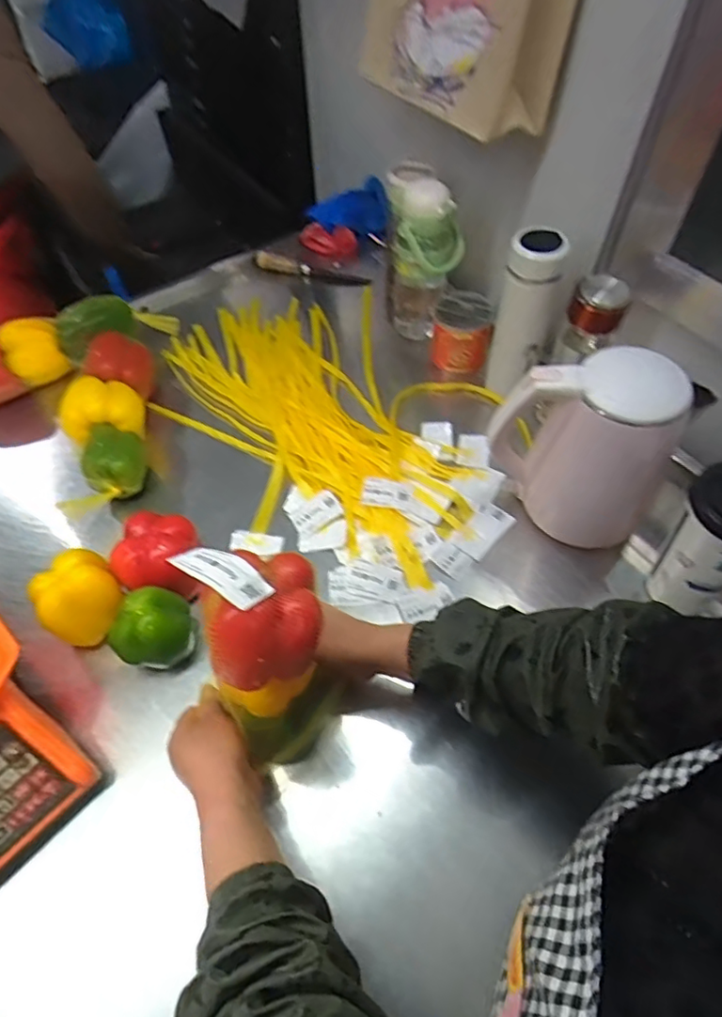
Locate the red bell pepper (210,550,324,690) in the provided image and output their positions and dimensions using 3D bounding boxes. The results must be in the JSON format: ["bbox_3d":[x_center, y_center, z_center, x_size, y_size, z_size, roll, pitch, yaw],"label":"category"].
[{"bbox_3d":[-0.070,0.077,0.416,0.079,0.063,0.074,-14,56,-9],"label":"red bell pepper"}]

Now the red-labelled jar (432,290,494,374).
[{"bbox_3d":[0.148,-0.258,0.853,0.081,0.082,0.074,4,55,4],"label":"red-labelled jar"}]

